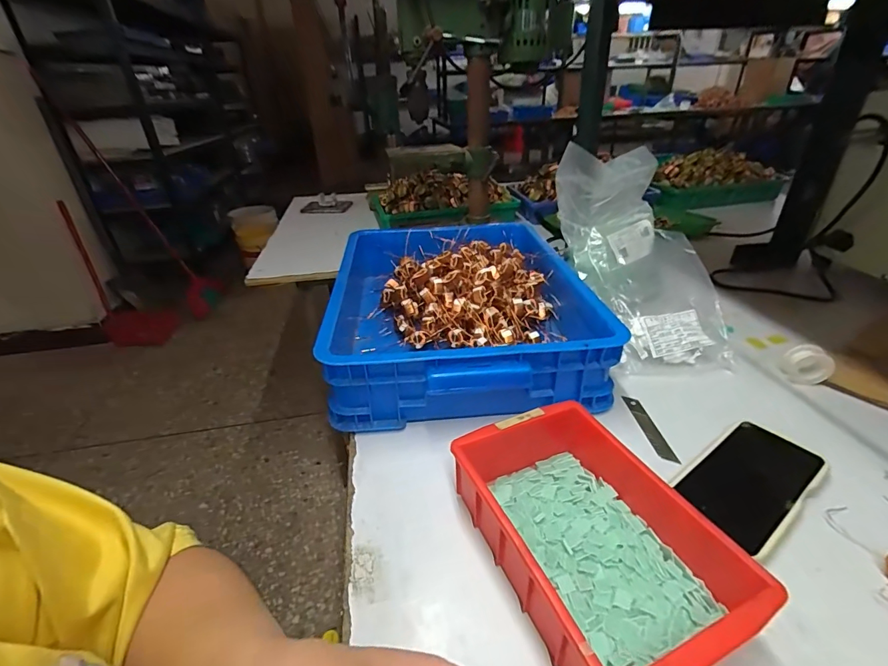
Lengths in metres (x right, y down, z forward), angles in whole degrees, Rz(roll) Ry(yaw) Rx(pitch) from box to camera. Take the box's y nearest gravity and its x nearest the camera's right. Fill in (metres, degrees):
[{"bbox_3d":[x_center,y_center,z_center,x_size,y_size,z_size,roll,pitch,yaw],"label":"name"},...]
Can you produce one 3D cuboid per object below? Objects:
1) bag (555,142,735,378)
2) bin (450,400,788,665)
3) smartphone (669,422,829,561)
[{"bbox_3d":[0.282,-0.115,0.601,0.181,0.088,0.367,-9,68,-12],"label":"bag"},{"bbox_3d":[0.106,0.146,0.314,0.129,0.061,0.197,-14,35,-19],"label":"bin"},{"bbox_3d":[0.281,0.132,0.383,0.147,0.009,0.078,-20,37,-27],"label":"smartphone"}]

